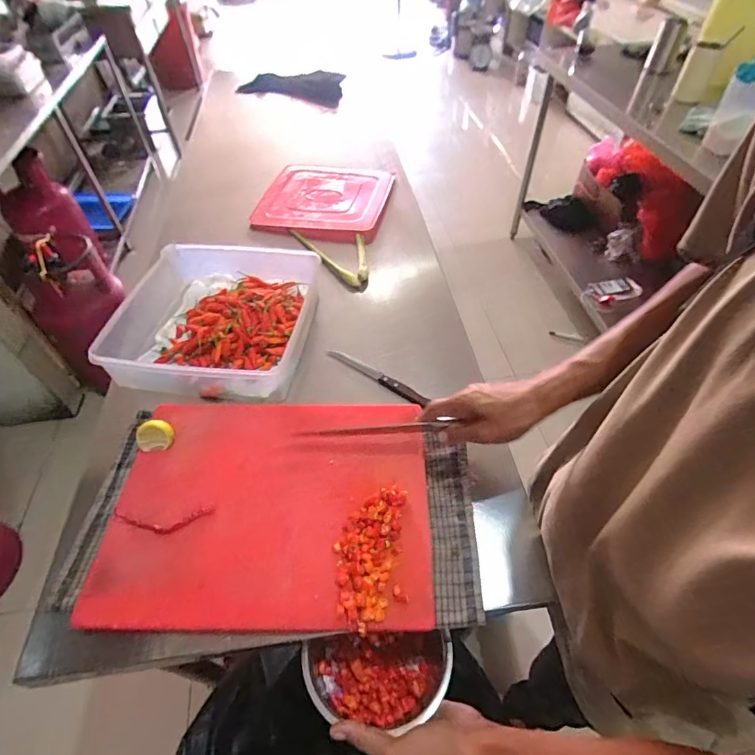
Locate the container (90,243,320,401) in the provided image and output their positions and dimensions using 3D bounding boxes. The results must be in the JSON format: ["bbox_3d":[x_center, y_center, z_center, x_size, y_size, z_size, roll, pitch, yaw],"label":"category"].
[{"bbox_3d":[-0.270,-0.098,0.746,0.298,0.088,0.296,3,50,4],"label":"container"}]

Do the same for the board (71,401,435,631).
[{"bbox_3d":[-0.131,0.151,0.554,0.380,0.030,0.288,0,50,1],"label":"board"}]

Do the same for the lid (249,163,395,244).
[{"bbox_3d":[-0.124,-0.434,1.062,0.295,0.034,0.309,8,51,8],"label":"lid"}]

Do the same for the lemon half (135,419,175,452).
[{"bbox_3d":[-0.306,0.078,0.599,0.050,0.028,0.032,-3,50,-1],"label":"lemon half"}]

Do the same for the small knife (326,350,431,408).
[{"bbox_3d":[-0.002,-0.003,0.703,0.194,0.017,0.025,31,57,24],"label":"small knife"}]

